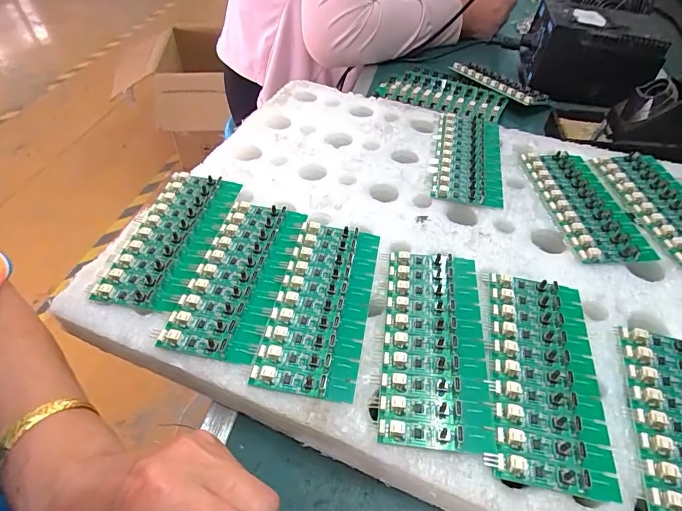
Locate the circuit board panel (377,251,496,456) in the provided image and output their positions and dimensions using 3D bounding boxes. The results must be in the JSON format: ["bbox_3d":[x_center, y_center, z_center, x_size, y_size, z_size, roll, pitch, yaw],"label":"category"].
[{"bbox_3d":[0.060,0.052,0.272,0.062,0.011,0.136,6,48,5],"label":"circuit board panel"}]

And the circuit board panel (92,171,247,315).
[{"bbox_3d":[-0.128,-0.018,0.330,0.059,0.005,0.137,9,48,7],"label":"circuit board panel"}]

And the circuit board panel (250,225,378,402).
[{"bbox_3d":[-0.012,0.028,0.290,0.061,0.008,0.136,8,48,7],"label":"circuit board panel"}]

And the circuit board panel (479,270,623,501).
[{"bbox_3d":[0.124,0.067,0.259,0.067,0.006,0.136,10,48,9],"label":"circuit board panel"}]

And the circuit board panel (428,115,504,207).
[{"bbox_3d":[0.123,-0.101,0.414,0.064,0.005,0.145,10,48,8],"label":"circuit board panel"}]

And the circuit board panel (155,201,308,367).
[{"bbox_3d":[-0.071,0.011,0.305,0.062,0.008,0.135,9,48,7],"label":"circuit board panel"}]

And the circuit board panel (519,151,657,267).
[{"bbox_3d":[0.208,-0.048,0.365,0.061,0.006,0.134,-2,48,-3],"label":"circuit board panel"}]

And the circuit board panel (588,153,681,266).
[{"bbox_3d":[0.279,-0.047,0.365,0.068,0.006,0.138,-7,48,-7],"label":"circuit board panel"}]

